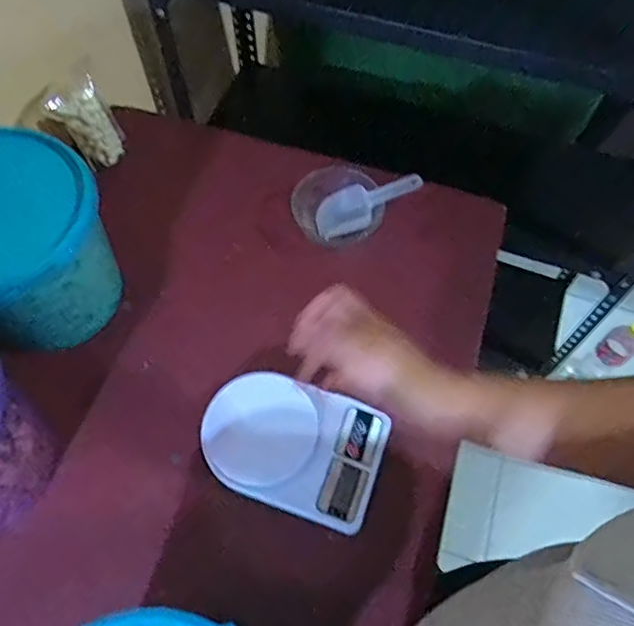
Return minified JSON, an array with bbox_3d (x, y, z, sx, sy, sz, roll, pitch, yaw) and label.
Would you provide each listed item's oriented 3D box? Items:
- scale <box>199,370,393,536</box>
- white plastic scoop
[{"bbox_3d":[-0.026,0.144,0.623,0.194,0.029,0.132,19,62,8],"label":"scale"},{"bbox_3d":[0.067,-0.145,0.752,0.148,0.033,0.054,-23,62,14],"label":"white plastic scoop"}]

